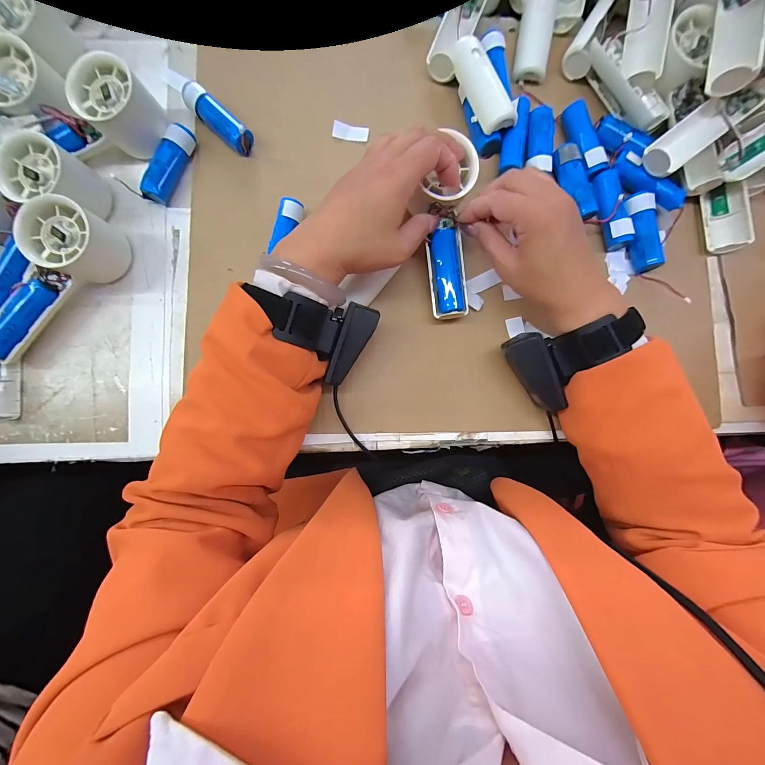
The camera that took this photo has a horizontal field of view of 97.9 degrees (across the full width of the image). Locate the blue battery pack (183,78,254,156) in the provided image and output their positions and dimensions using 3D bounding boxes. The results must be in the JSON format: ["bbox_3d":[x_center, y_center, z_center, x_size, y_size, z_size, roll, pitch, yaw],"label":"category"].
[{"bbox_3d":[-0.158,-0.252,0.320,0.083,0.019,0.023,40,85,2],"label":"blue battery pack"}]

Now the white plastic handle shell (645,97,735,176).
[{"bbox_3d":[0.274,-0.219,0.304,0.073,0.030,0.032,-37,87,-5],"label":"white plastic handle shell"}]

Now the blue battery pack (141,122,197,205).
[{"bbox_3d":[-0.202,-0.207,0.316,0.022,0.020,0.073,23,85,1],"label":"blue battery pack"}]

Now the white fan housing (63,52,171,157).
[{"bbox_3d":[-0.232,-0.243,0.300,0.060,0.055,0.056,-37,87,-4],"label":"white fan housing"}]

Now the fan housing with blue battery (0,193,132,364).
[{"bbox_3d":[-0.289,-0.082,0.287,0.047,0.055,0.147,30,85,1],"label":"fan housing with blue battery"}]

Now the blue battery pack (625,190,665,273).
[{"bbox_3d":[0.251,-0.145,0.321,0.023,0.025,0.074,-12,85,-2],"label":"blue battery pack"}]

